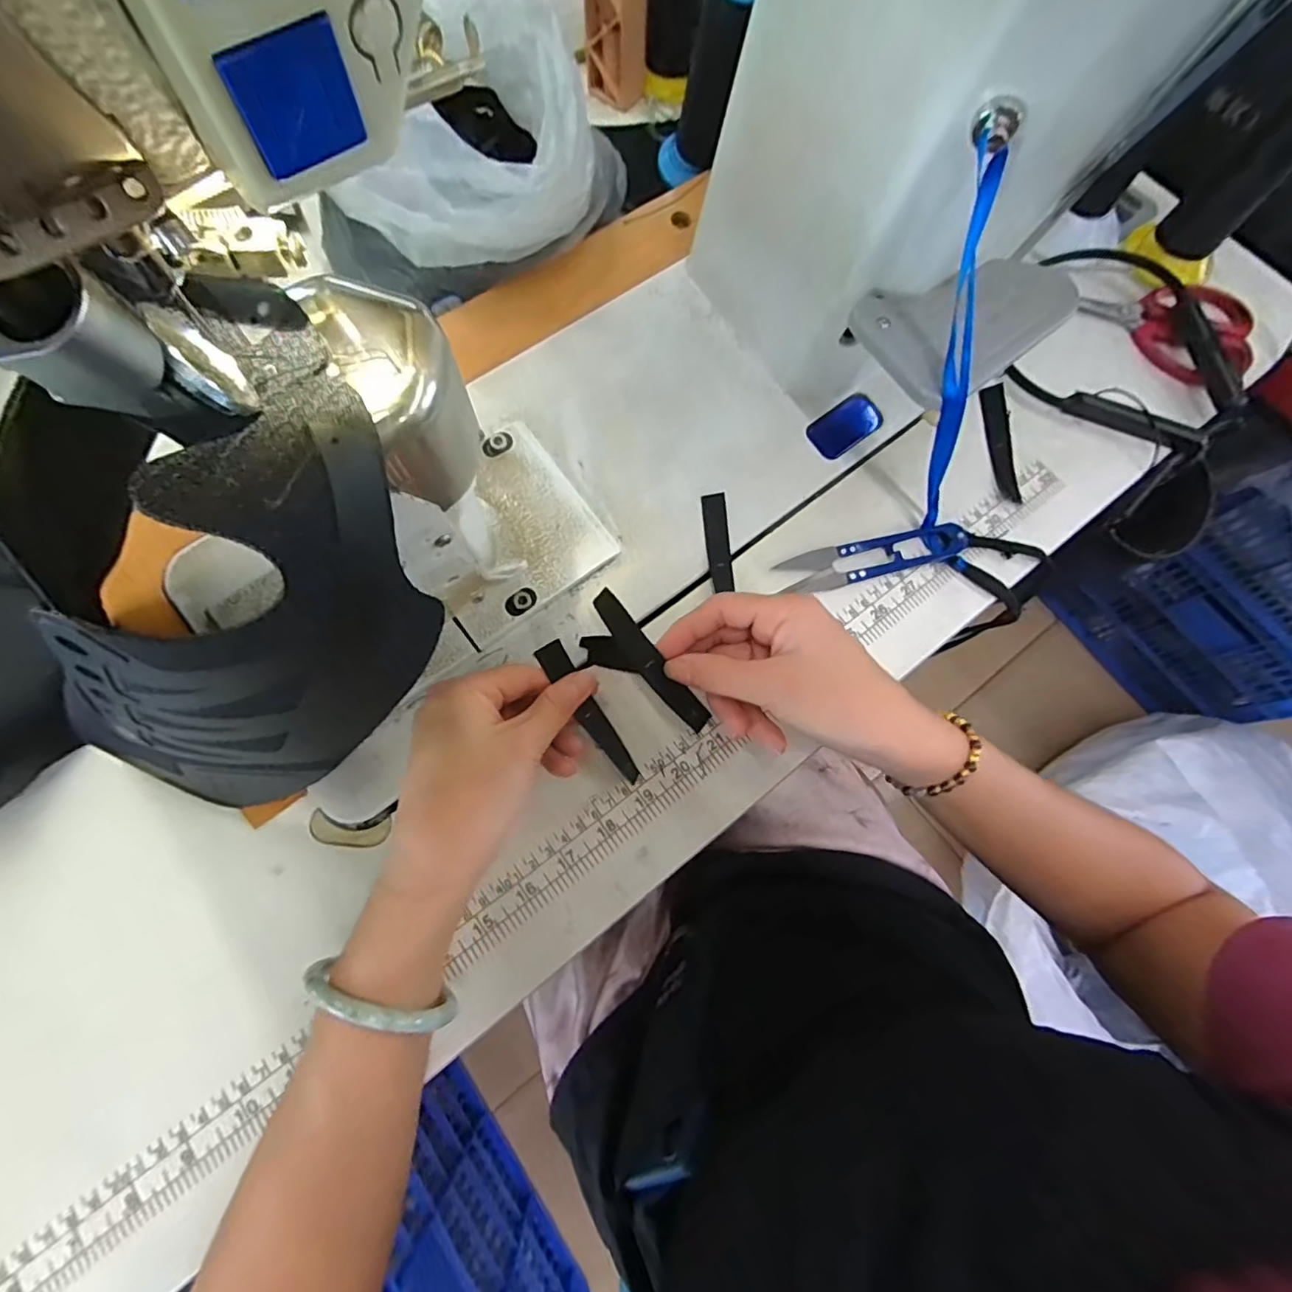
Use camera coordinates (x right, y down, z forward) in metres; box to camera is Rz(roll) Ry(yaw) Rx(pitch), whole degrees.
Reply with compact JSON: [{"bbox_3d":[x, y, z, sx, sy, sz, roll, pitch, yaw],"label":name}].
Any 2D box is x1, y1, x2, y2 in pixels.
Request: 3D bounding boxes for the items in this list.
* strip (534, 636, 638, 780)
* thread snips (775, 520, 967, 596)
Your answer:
[{"bbox_3d":[-0.029,0.036,0.302,0.014,0.013,0.087,-34,102,-10],"label":"strip"},{"bbox_3d":[0.138,-0.055,0.350,0.113,0.011,0.025,-15,74,-6],"label":"thread snips"}]

